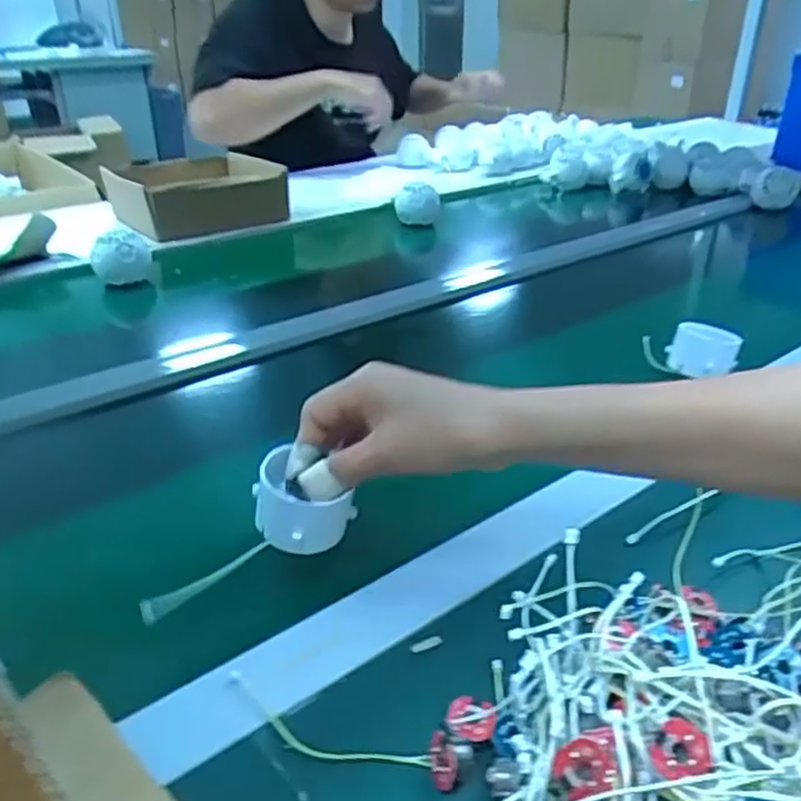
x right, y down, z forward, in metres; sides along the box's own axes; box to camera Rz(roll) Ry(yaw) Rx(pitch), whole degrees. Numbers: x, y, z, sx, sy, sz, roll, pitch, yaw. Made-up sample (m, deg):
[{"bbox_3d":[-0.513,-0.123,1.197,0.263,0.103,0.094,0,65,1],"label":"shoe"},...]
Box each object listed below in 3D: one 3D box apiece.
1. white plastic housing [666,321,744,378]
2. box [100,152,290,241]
[{"bbox_3d":[0.252,-0.043,0.600,0.042,0.030,0.050,-21,37,-30],"label":"white plastic housing"},{"bbox_3d":[-0.298,-0.300,1.030,0.209,0.072,0.219,-21,36,-29],"label":"box"}]

